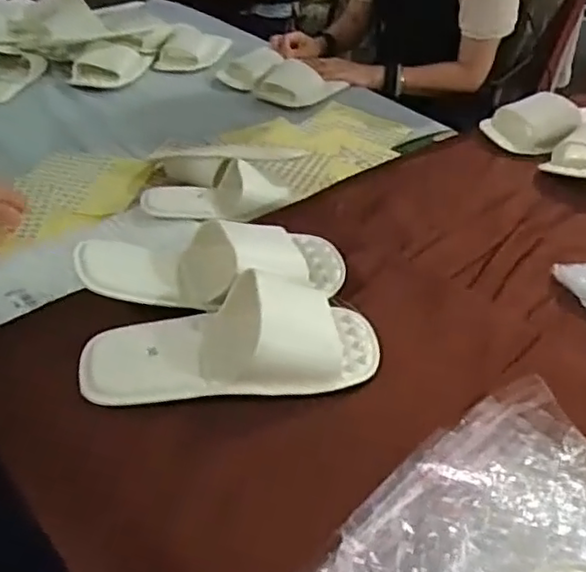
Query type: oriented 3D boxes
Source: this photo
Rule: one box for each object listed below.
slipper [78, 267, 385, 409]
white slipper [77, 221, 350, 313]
[{"bbox_3d":[-0.044,0.041,0.517,0.237,0.070,0.096,-2,36,-9],"label":"slipper"},{"bbox_3d":[-0.067,-0.022,0.579,0.228,0.054,0.082,-8,38,-17],"label":"white slipper"}]

